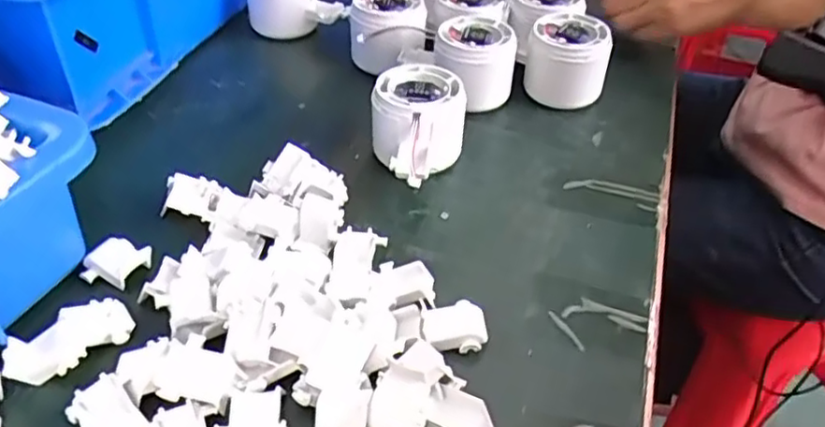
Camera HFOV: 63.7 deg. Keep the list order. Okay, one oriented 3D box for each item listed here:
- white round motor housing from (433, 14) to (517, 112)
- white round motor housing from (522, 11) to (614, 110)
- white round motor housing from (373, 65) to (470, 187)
[{"bbox_3d":[0.045,-0.108,0.482,0.056,0.053,0.050,6,41,3],"label":"white round motor housing"},{"bbox_3d":[0.111,-0.111,0.486,0.056,0.057,0.050,6,41,3],"label":"white round motor housing"},{"bbox_3d":[0.003,-0.049,0.413,0.058,0.053,0.082,6,41,3],"label":"white round motor housing"}]

